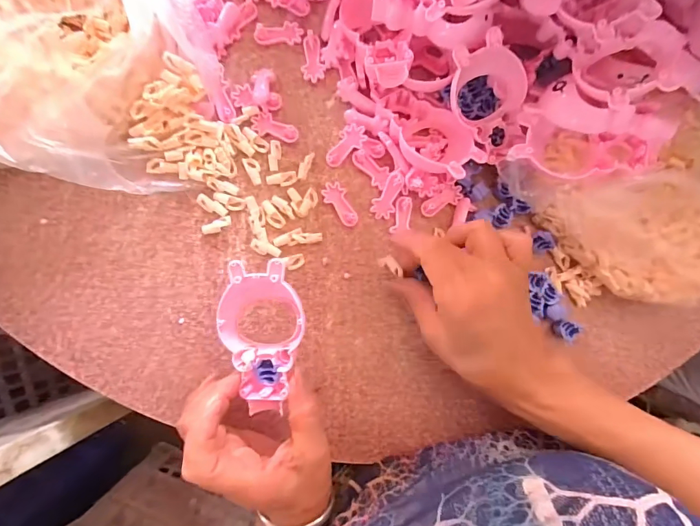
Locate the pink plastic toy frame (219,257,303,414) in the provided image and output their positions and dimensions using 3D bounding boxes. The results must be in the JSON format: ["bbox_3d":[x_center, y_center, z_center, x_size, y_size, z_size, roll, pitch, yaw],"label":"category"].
[{"bbox_3d":[-0.060,0.051,0.268,0.056,0.034,0.102,-2,87,-7],"label":"pink plastic toy frame"}]

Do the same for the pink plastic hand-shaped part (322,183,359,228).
[{"bbox_3d":[-0.007,-0.049,0.328,0.019,0.005,0.040,-42,92,-7],"label":"pink plastic hand-shaped part"}]

